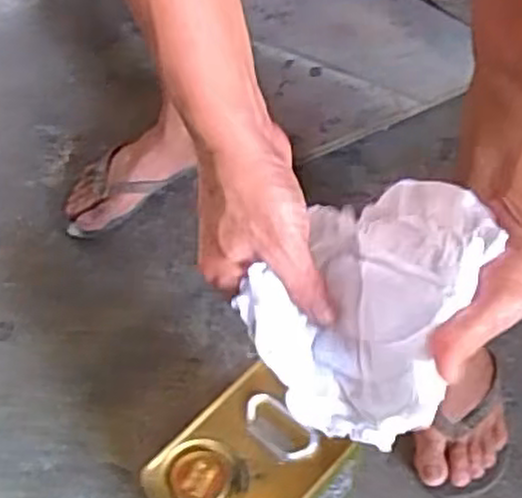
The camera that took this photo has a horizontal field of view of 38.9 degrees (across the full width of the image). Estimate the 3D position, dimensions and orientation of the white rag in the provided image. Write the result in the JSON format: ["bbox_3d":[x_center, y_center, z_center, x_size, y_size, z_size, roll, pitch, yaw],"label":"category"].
[{"bbox_3d":[0.063,0.018,0.442,0.119,0.074,0.169,21,57,12],"label":"white rag"}]

